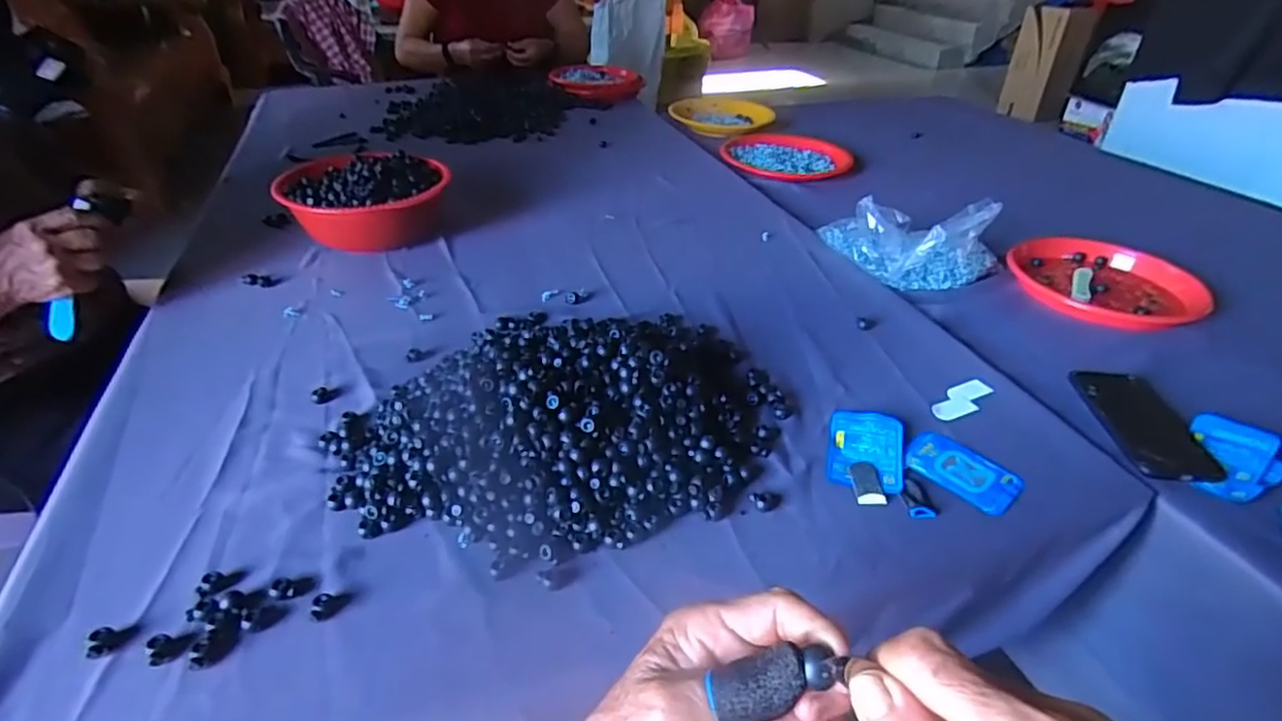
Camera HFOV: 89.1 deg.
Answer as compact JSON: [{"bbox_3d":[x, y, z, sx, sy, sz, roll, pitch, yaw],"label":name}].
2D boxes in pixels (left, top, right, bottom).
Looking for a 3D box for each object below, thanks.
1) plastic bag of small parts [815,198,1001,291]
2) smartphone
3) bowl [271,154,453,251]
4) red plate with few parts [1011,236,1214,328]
[{"bbox_3d":[0.363,-0.177,0.896,0.240,0.100,0.148,20,39,23],"label":"plastic bag of small parts"},{"bbox_3d":[0.501,0.062,0.648,0.090,0.010,0.157,5,36,4],"label":"smartphone"},{"bbox_3d":[-0.392,-0.229,0.943,0.221,0.102,0.204,2,36,-1],"label":"bowl"},{"bbox_3d":[0.615,-0.112,0.882,0.198,0.034,0.216,-9,37,-15],"label":"red plate with few parts"}]

